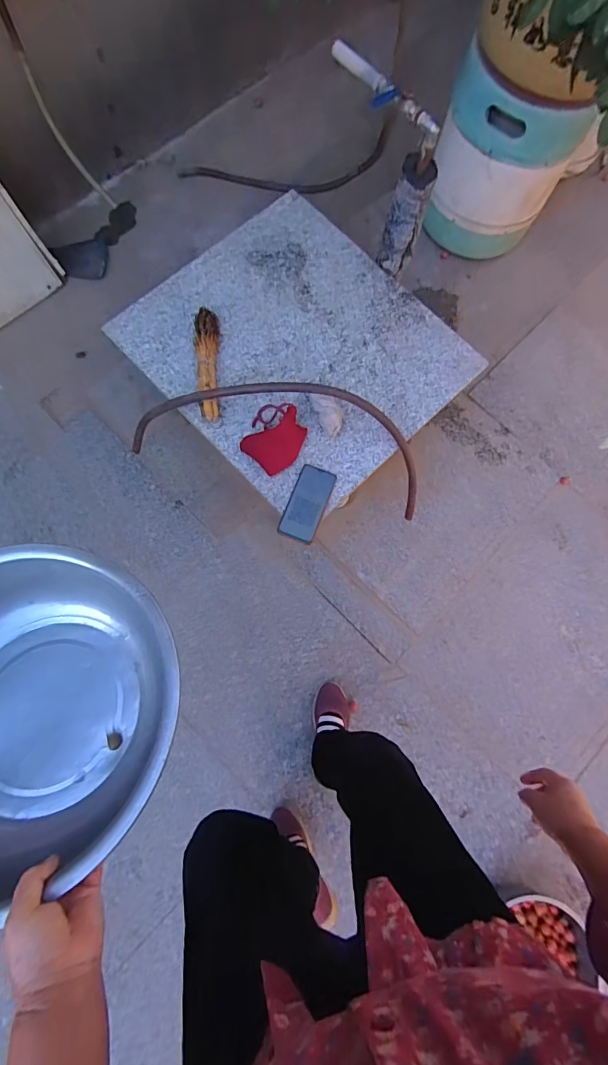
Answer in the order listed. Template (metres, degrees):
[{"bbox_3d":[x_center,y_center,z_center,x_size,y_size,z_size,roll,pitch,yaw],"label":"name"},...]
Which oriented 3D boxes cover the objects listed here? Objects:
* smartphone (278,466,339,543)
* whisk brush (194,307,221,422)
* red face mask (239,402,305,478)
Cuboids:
[{"bbox_3d":[0.008,-0.059,0.874,0.078,0.012,0.164,20,77,3],"label":"smartphone"},{"bbox_3d":[-0.213,-0.368,0.926,0.054,0.038,0.270,-2,77,-2],"label":"whisk brush"},{"bbox_3d":[-0.062,-0.203,0.888,0.117,0.041,0.142,22,77,4],"label":"red face mask"}]

